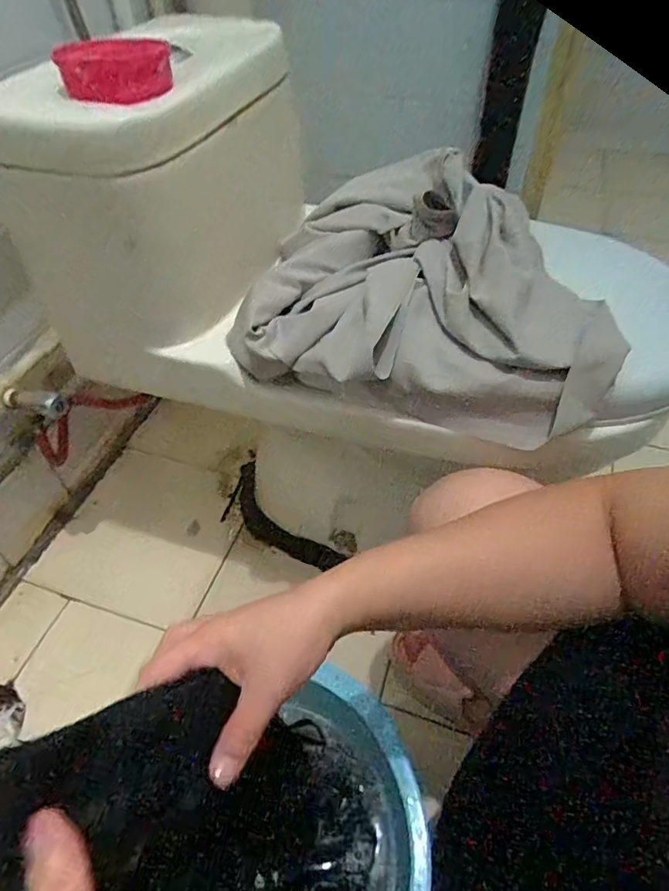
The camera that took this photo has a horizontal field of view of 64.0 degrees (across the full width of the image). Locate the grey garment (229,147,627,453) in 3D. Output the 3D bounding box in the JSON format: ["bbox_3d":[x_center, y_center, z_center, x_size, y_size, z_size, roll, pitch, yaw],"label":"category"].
[{"bbox_3d":[0.094,-0.167,0.550,0.349,0.132,0.282,8,49,9],"label":"grey garment"}]

